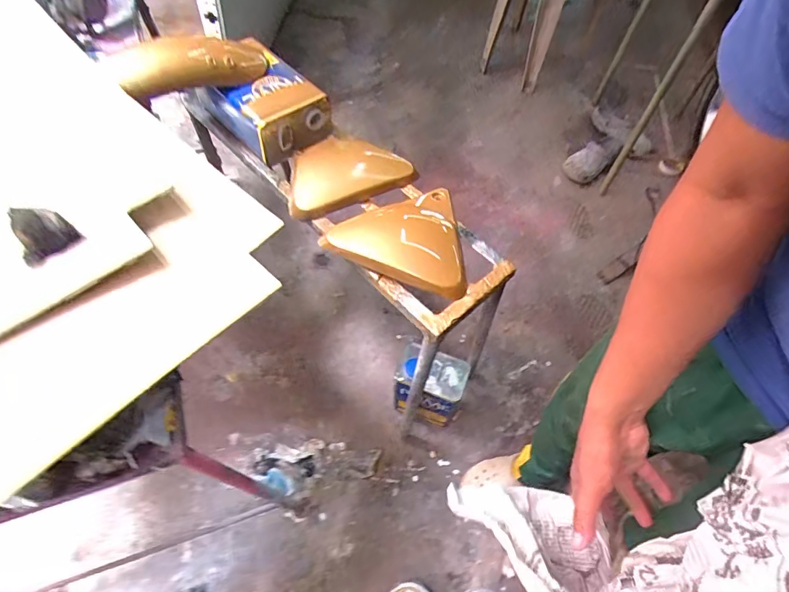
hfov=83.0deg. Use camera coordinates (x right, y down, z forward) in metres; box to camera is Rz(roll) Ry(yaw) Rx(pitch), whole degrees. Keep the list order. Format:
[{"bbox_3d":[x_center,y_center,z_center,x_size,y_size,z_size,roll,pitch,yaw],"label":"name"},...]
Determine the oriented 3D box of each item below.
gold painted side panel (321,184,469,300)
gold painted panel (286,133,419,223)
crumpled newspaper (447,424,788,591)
[{"bbox_3d":[0.007,-0.100,0.842,0.262,0.094,0.233,8,61,2],"label":"gold painted side panel"},{"bbox_3d":[-0.104,-0.250,0.895,0.263,0.061,0.179,-27,65,-17],"label":"gold painted panel"},{"bbox_3d":[0.233,0.237,0.415,0.166,0.316,0.155,13,55,-33],"label":"crumpled newspaper"}]

